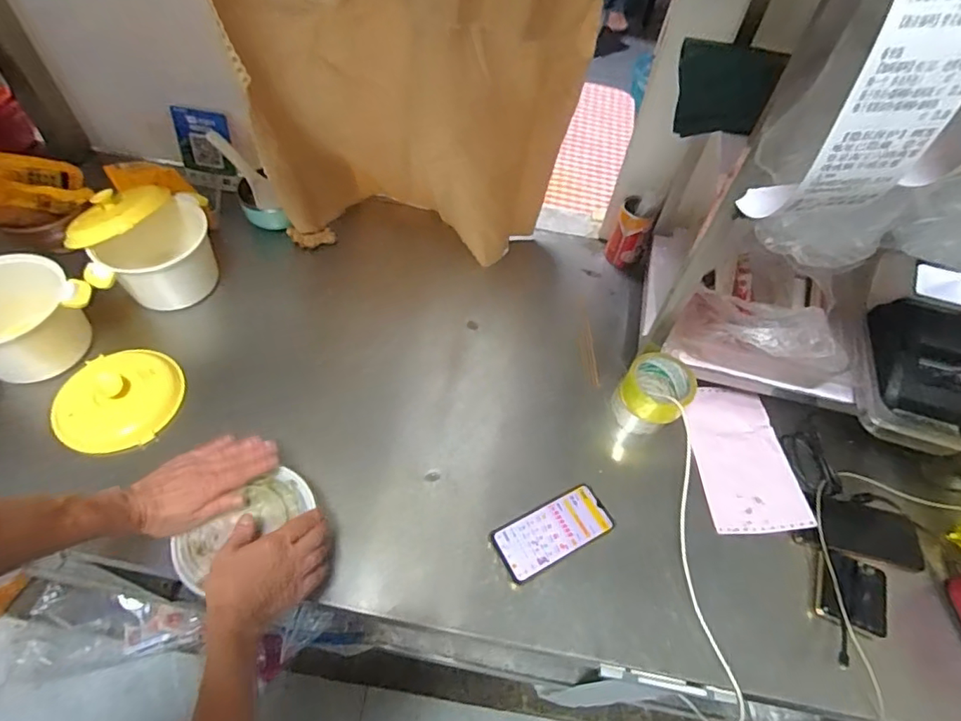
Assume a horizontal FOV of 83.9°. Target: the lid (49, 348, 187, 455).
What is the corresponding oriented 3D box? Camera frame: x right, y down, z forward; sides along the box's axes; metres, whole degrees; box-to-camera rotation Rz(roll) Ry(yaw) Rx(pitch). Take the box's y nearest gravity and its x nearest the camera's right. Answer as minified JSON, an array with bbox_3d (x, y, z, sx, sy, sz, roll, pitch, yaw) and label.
[{"bbox_3d":[-0.534,0.052,0.784,0.170,0.032,0.170,8,54,1],"label":"lid"}]

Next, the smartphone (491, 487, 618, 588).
[{"bbox_3d":[0.099,0.233,0.727,0.162,0.012,0.075,-23,59,-17],"label":"smartphone"}]

